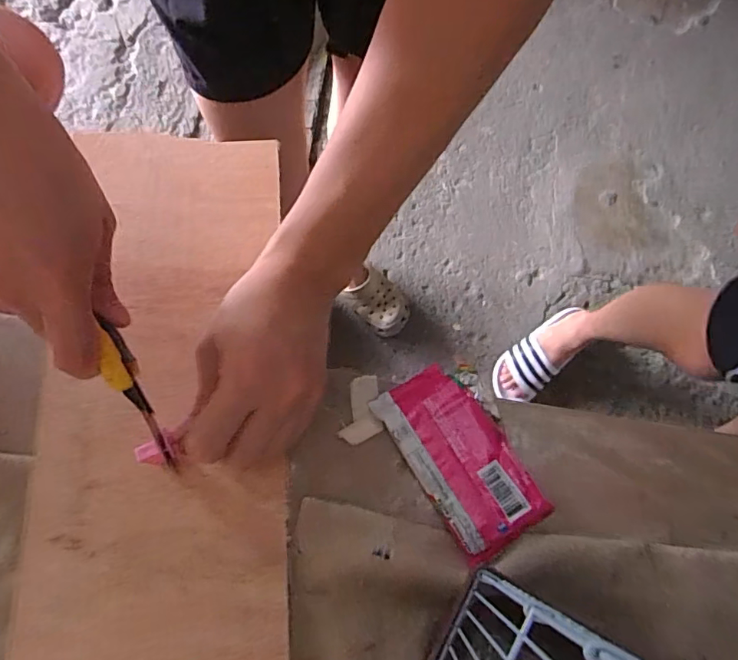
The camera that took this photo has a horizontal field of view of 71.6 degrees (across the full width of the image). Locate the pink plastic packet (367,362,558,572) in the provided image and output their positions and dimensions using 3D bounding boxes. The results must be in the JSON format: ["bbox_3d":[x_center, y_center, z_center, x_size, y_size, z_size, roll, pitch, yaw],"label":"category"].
[{"bbox_3d":[0.055,0.076,0.313,0.058,0.014,0.111,-31,77,-11],"label":"pink plastic packet"}]

